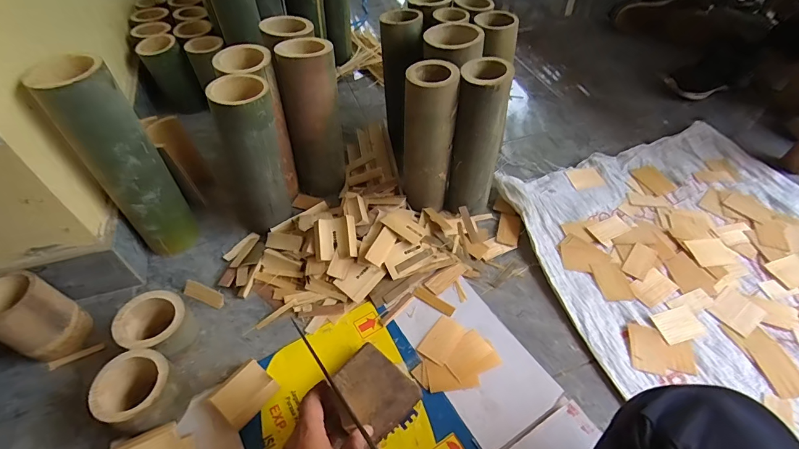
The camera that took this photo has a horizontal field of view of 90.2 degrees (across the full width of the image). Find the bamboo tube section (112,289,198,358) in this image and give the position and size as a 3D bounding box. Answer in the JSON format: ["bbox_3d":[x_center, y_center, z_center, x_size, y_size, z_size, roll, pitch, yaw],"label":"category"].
[{"bbox_3d":[-0.346,0.150,0.575,0.090,0.084,0.085,0,50,0],"label":"bamboo tube section"}]

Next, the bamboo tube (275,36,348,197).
[{"bbox_3d":[-0.153,-0.178,0.719,0.106,0.266,0.087,-13,51,-10],"label":"bamboo tube"}]

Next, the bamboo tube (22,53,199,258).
[{"bbox_3d":[-0.419,-0.087,0.619,0.088,0.314,0.092,36,59,26],"label":"bamboo tube"}]

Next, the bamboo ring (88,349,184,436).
[{"bbox_3d":[-0.330,0.222,0.519,0.091,0.081,0.085,0,50,0],"label":"bamboo ring"}]

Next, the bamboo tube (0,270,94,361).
[{"bbox_3d":[-0.522,0.137,0.573,0.088,0.131,0.085,0,50,0],"label":"bamboo tube"}]

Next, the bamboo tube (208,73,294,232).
[{"bbox_3d":[-0.236,-0.109,0.657,0.101,0.258,0.085,-13,51,-10],"label":"bamboo tube"}]

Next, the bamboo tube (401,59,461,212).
[{"bbox_3d":[0.051,-0.138,0.675,0.078,0.248,0.068,10,51,9],"label":"bamboo tube"}]

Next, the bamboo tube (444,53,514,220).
[{"bbox_3d":[0.136,-0.136,0.699,0.078,0.275,0.090,18,52,15],"label":"bamboo tube"}]

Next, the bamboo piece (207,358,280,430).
[{"bbox_3d":[-0.209,0.230,0.542,0.057,0.031,0.072,31,57,24],"label":"bamboo piece"}]

